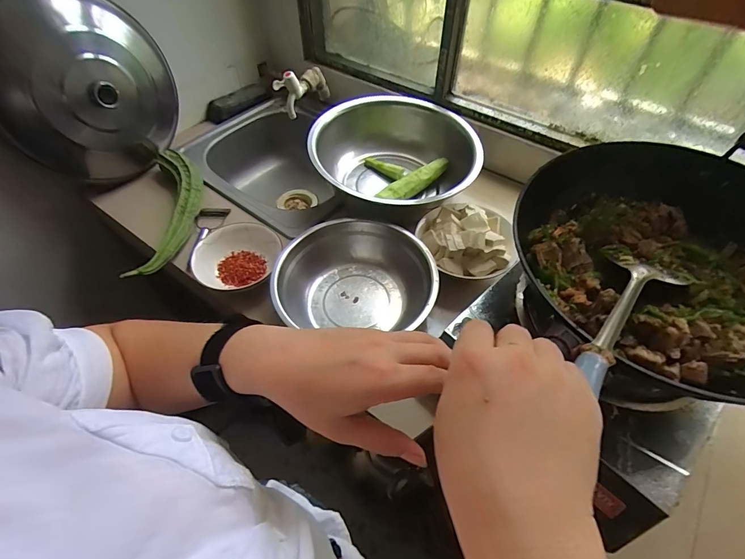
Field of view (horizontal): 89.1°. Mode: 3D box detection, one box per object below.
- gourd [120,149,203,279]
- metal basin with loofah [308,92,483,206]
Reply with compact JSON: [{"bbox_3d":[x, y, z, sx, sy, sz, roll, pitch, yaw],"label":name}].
[{"bbox_3d":[-0.376,-0.125,0.713,0.086,0.062,0.323,-6,53,-5],"label":"gourd"},{"bbox_3d":[0.051,-0.252,0.778,0.311,0.130,0.282,9,53,7],"label":"metal basin with loofah"}]

